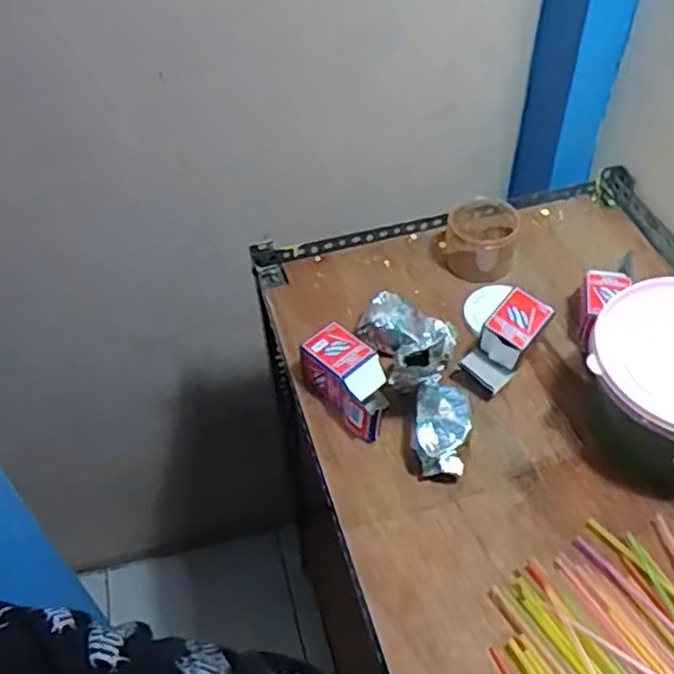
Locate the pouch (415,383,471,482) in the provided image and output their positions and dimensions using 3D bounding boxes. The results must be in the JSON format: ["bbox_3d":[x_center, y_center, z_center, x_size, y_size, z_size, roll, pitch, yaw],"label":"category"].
[{"bbox_3d":[0.105,0.096,0.722,0.051,0.046,0.087,6,48,8],"label":"pouch"}]

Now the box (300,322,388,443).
[{"bbox_3d":[0.014,0.046,0.761,0.064,0.059,0.111,-33,55,-25],"label":"box"}]

